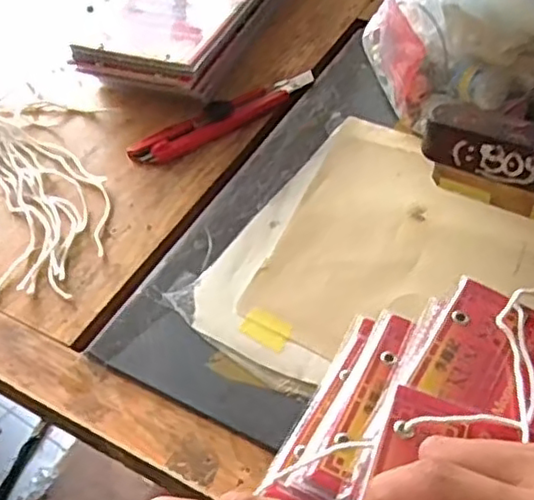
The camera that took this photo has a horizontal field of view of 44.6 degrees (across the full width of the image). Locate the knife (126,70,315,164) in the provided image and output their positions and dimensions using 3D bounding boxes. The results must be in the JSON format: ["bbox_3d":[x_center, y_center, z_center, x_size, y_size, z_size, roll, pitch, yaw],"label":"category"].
[{"bbox_3d":[-0.032,-0.109,0.515,0.162,0.013,0.033,-34,55,-23],"label":"knife"}]

